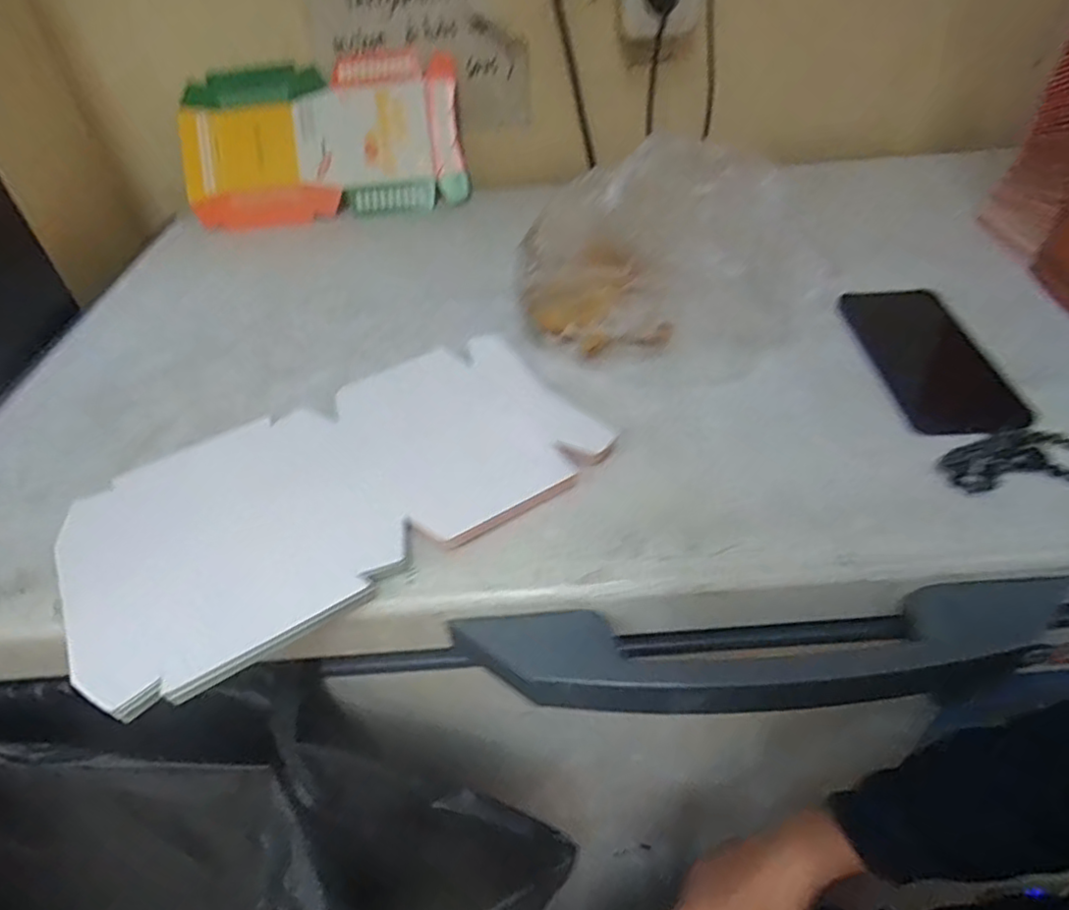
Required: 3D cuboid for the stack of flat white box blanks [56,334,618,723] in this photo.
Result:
[{"bbox_3d":[-0.124,0.016,0.420,0.316,0.018,0.179,-28,47,-23],"label":"stack of flat white box blanks"}]

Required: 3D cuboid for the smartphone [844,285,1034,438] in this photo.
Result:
[{"bbox_3d":[0.293,-0.078,0.491,0.085,0.015,0.179,-4,42,1],"label":"smartphone"}]

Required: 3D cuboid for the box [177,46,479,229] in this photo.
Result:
[{"bbox_3d":[-0.250,-0.368,0.765,0.323,0.179,0.023,-8,7,0],"label":"box"}]

